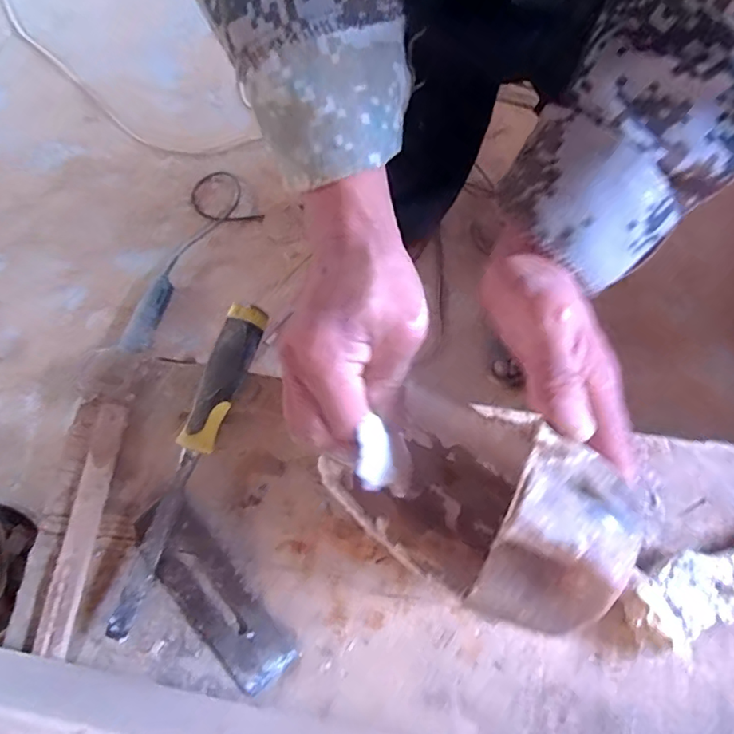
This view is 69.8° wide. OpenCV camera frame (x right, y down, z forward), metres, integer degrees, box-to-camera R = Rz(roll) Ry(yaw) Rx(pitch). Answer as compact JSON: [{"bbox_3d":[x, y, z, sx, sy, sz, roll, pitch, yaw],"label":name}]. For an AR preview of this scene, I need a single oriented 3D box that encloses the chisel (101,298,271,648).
[{"bbox_3d":[-0.141,0.071,0.409,0.031,0.027,0.255,20,80,8],"label":"chisel"}]

